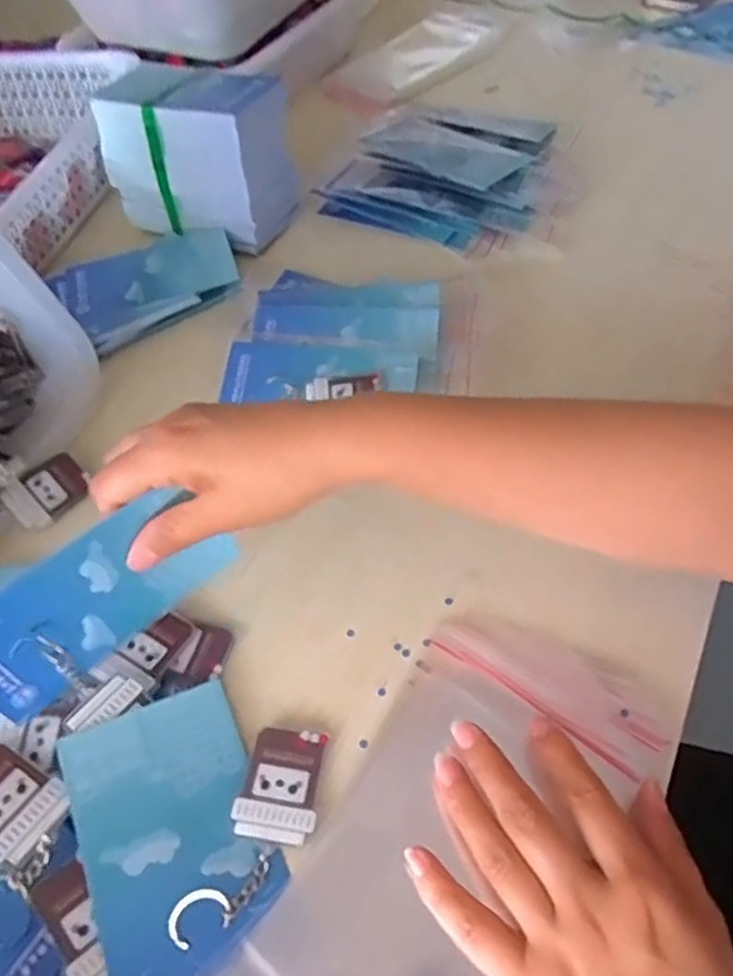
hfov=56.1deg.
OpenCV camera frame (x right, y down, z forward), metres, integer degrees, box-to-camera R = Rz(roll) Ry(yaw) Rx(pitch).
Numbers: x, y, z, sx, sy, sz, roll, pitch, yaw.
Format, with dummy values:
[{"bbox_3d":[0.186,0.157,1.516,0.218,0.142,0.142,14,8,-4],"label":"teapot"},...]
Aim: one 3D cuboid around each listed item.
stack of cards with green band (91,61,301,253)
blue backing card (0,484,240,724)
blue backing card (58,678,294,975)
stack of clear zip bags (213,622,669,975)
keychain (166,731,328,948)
[{"bbox_3d":[-0.137,-0.285,0.572,0.144,0.094,0.093,18,57,18],"label":"stack of cards with green band"},{"bbox_3d":[-0.125,0.053,0.326,0.127,0.075,0.011,-39,51,-21],"label":"blue backing card"},{"bbox_3d":[-0.084,0.159,0.307,0.078,0.005,0.132,-19,59,-19],"label":"blue backing card"},{"bbox_3d":[0.041,0.158,0.302,0.116,0.021,0.213,26,61,22],"label":"stack of clear zip bags"},{"bbox_3d":[-0.047,0.154,0.308,0.039,0.012,0.097,15,56,15],"label":"keychain"}]

